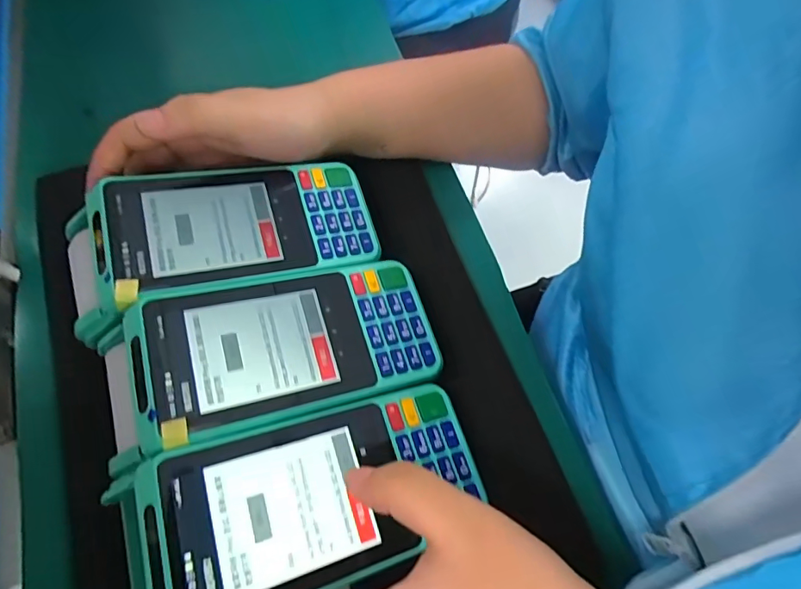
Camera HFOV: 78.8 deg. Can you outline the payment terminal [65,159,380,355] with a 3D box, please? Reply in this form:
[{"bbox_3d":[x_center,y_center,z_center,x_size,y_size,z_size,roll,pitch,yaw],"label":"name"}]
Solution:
[{"bbox_3d":[-0.097,-0.032,0.277,0.160,0.034,0.075,-18,66,-21],"label":"payment terminal"}]

